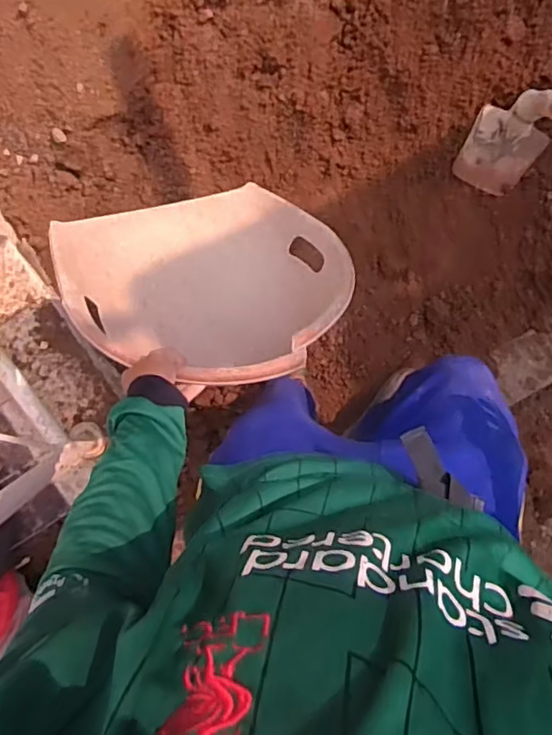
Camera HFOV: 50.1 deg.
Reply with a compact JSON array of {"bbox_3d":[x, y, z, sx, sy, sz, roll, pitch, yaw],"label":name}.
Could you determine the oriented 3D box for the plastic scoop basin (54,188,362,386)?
[{"bbox_3d":[-0.102,-0.137,0.883,0.418,0.141,0.411,-8,65,-14],"label":"plastic scoop basin"}]

